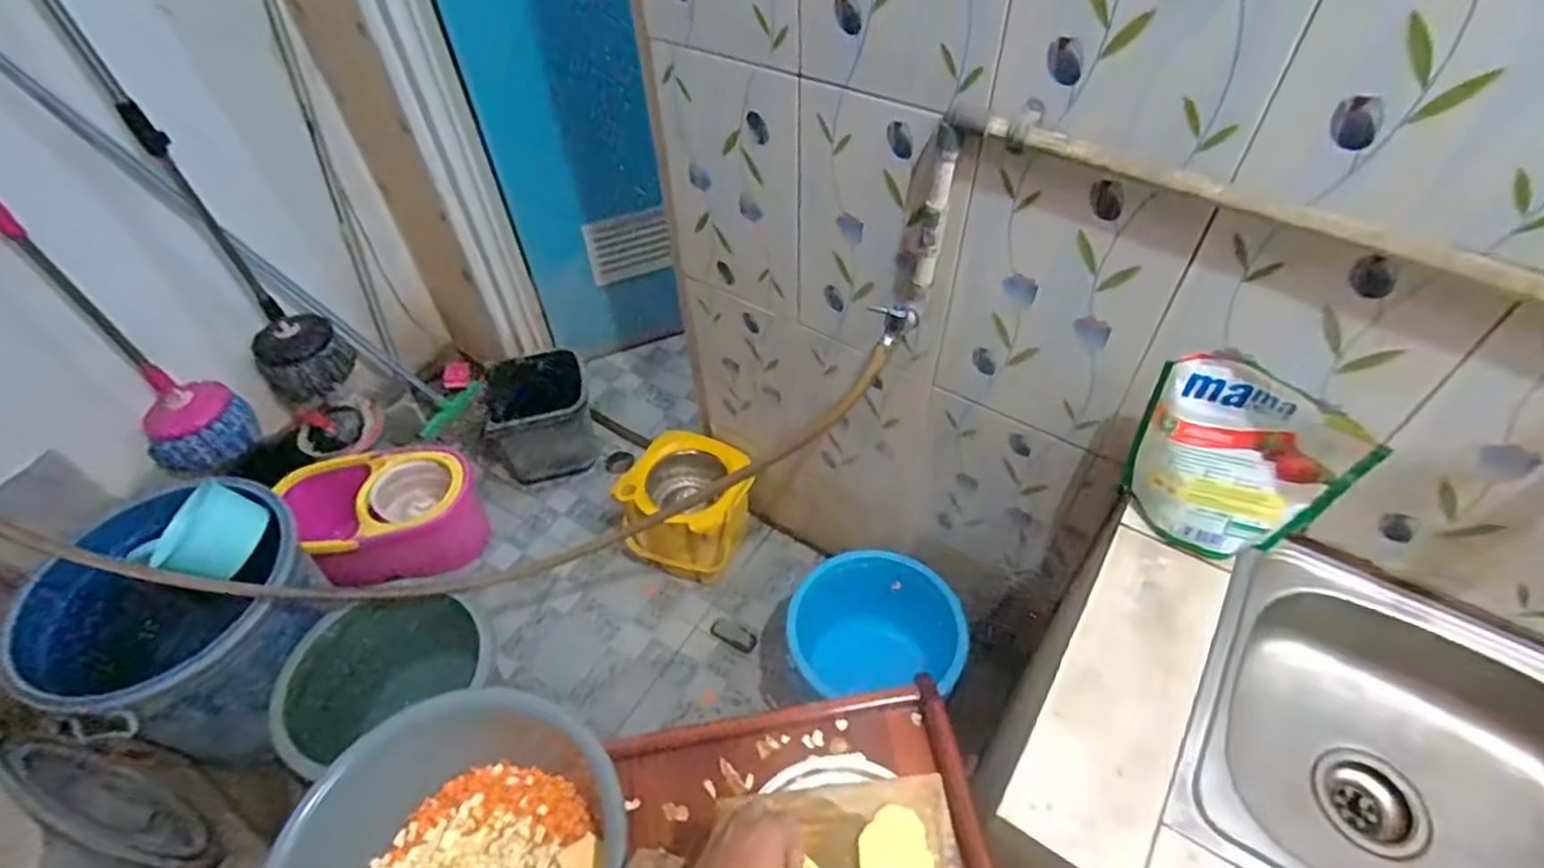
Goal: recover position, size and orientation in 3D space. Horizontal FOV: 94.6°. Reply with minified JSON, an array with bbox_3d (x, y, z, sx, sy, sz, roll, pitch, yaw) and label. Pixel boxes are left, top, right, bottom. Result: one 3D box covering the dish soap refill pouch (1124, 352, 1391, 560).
[{"bbox_3d":[0.500,0.036,0.782,0.197,0.219,0.071,34,58,27],"label":"dish soap refill pouch"}]

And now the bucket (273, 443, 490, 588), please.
[{"bbox_3d":[-0.859,0.191,1.660,0.346,0.317,0.250,-37,57,-26],"label":"bucket"}]

